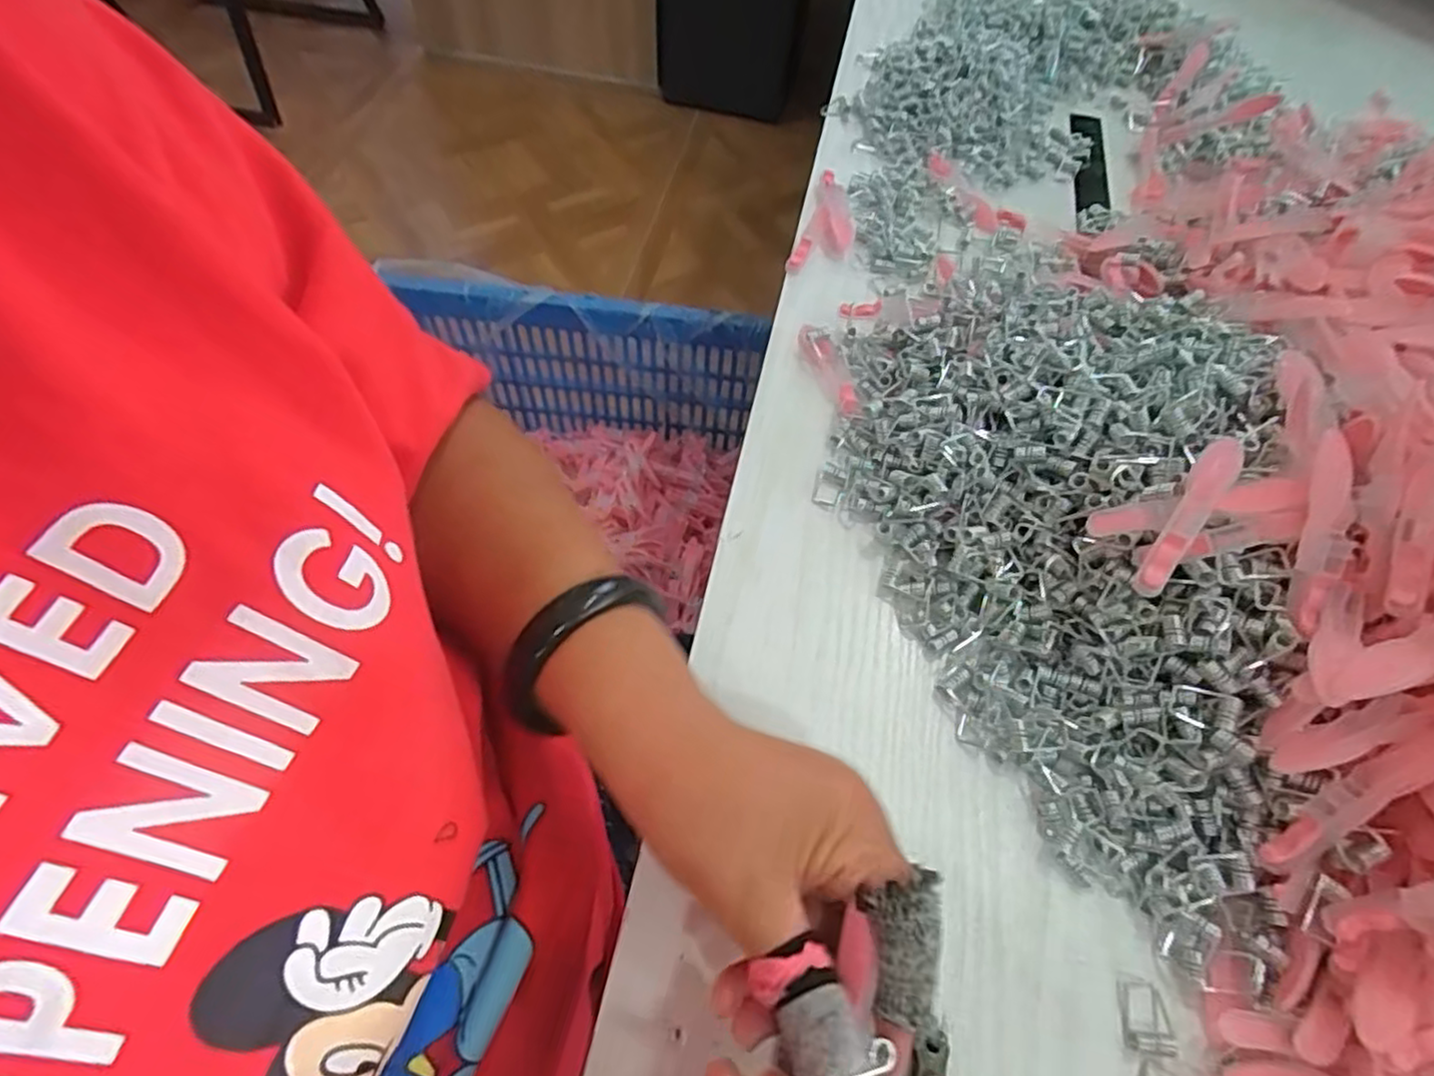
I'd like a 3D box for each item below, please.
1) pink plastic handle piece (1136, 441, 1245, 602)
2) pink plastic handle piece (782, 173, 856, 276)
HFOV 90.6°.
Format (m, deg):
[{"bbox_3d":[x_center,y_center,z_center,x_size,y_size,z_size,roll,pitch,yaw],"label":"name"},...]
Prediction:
[{"bbox_3d":[0.187,-0.010,0.282,0.014,0.017,0.076,37,66,17],"label":"pink plastic handle piece"},{"bbox_3d":[0.073,-0.205,0.465,0.033,0.008,0.090,17,61,7],"label":"pink plastic handle piece"}]

